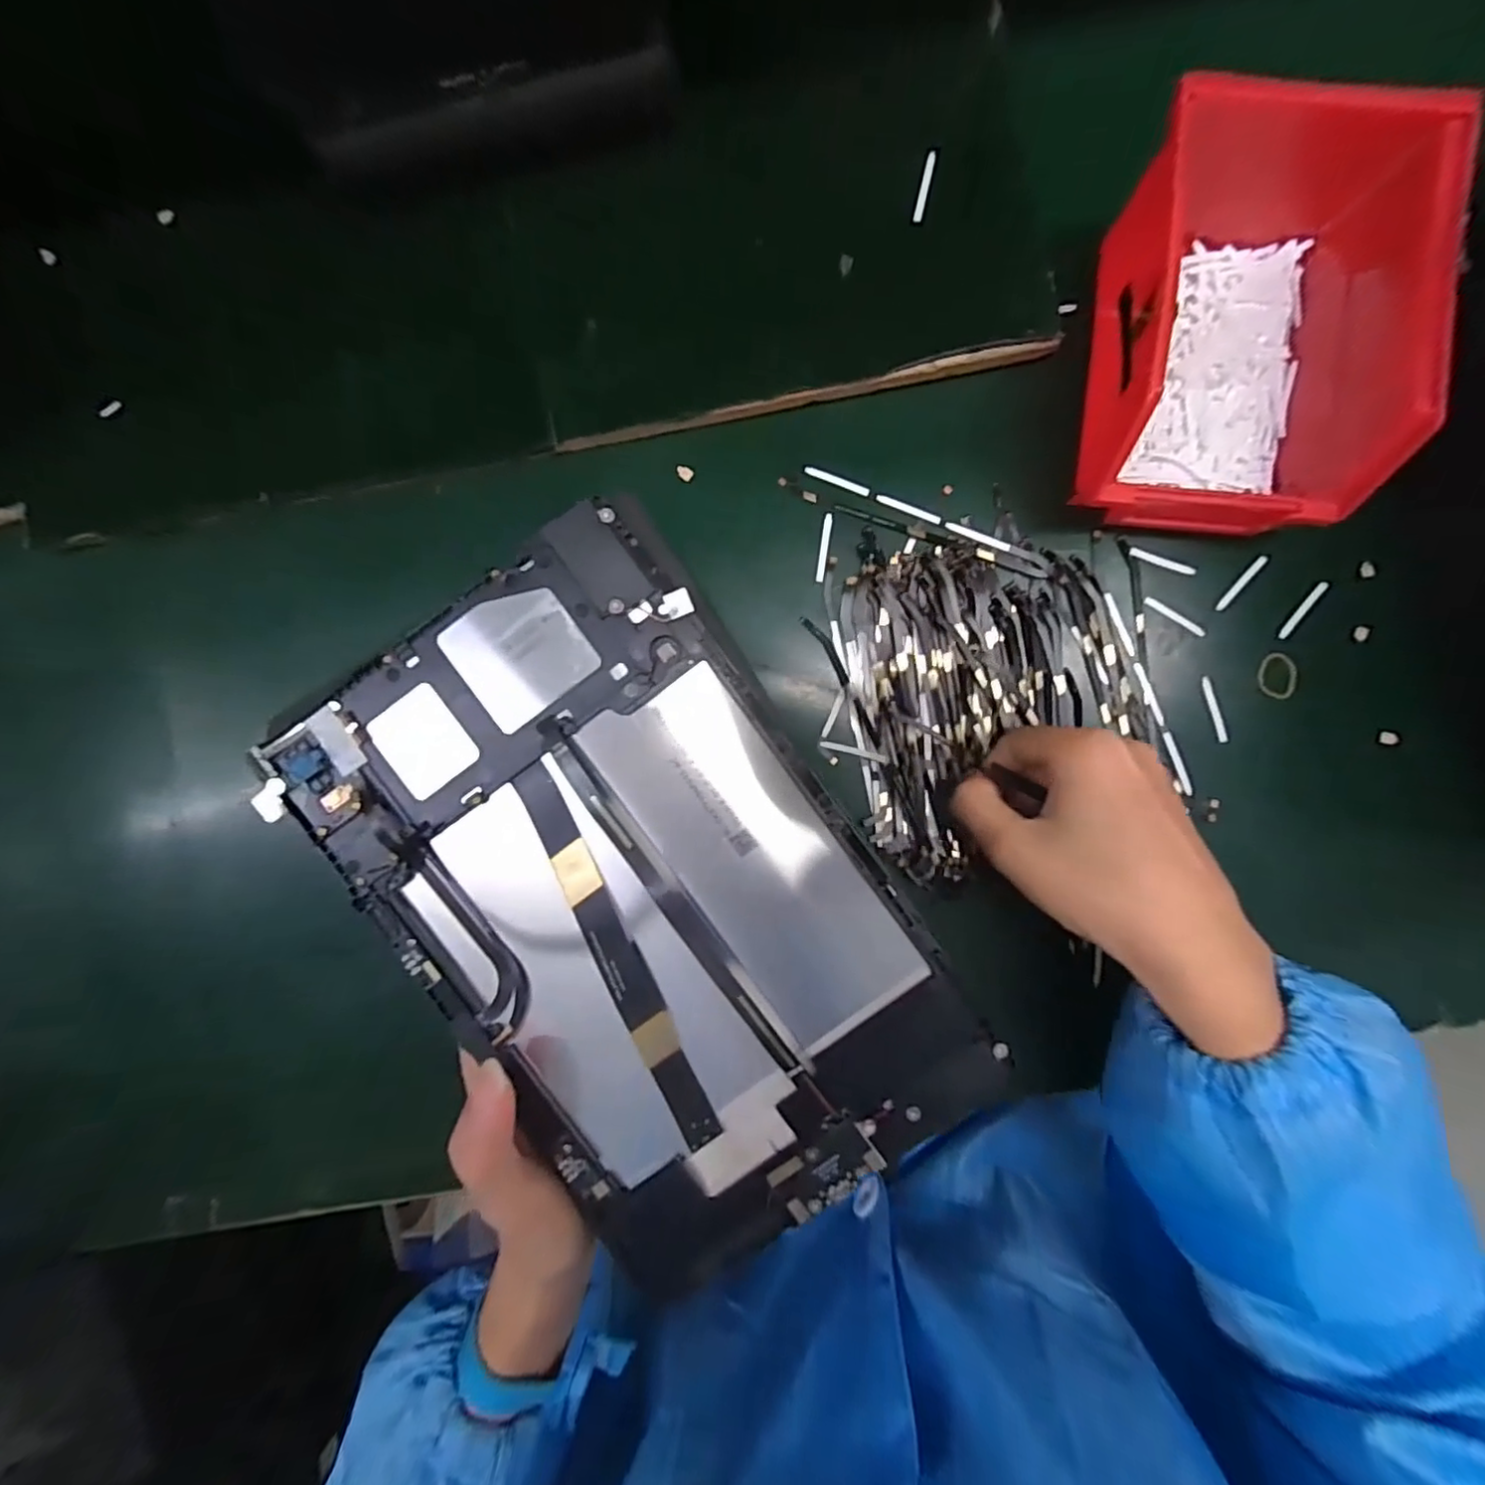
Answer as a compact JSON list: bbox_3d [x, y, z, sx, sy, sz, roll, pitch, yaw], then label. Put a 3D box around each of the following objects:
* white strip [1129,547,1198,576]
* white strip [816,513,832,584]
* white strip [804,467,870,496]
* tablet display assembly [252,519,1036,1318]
[{"bbox_3d":[0.200,-0.086,0.299,0.032,0.004,0.005,19,92,0],"label":"white strip"},{"bbox_3d":[0.039,-0.093,0.302,0.004,0.004,0.033,9,92,0],"label":"white strip"},{"bbox_3d":[0.045,-0.125,0.301,0.032,0.004,0.004,22,92,0],"label":"white strip"},{"bbox_3d":[-0.036,0.055,0.214,0.148,0.013,0.236,-34,91,1],"label":"tablet display assembly"}]

